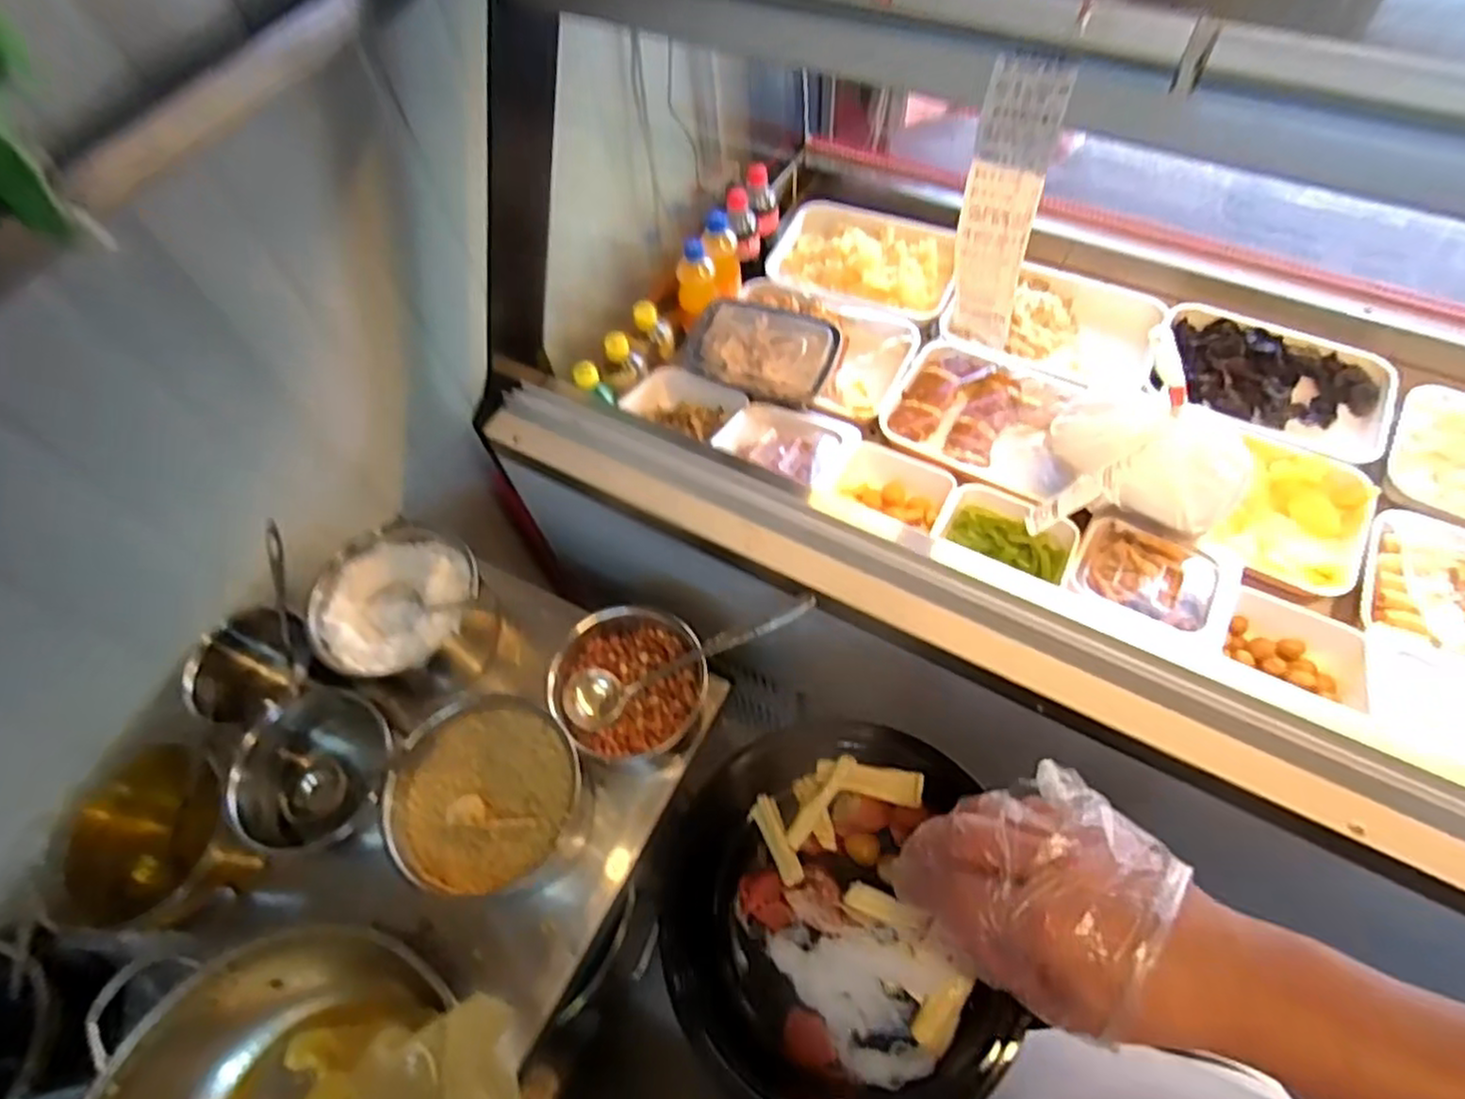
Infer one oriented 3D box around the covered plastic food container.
[{"bbox_3d":[0.040,-0.286,1.036,0.217,0.043,0.155,15,62,12],"label":"covered plastic food container"}]

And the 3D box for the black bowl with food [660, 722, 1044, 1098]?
[{"bbox_3d":[0.059,0.236,0.474,0.207,0.048,0.232,-5,60,1],"label":"black bowl with food"}]

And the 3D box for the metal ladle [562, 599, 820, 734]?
[{"bbox_3d":[-0.035,0.114,0.720,0.265,0.069,0.062,-23,60,12],"label":"metal ladle"}]

